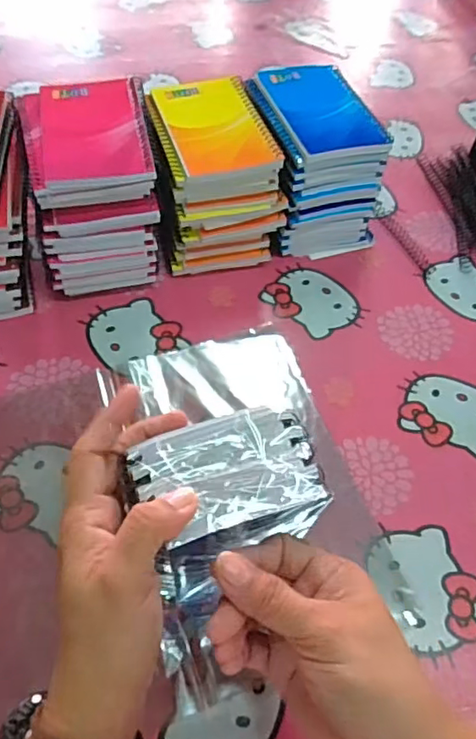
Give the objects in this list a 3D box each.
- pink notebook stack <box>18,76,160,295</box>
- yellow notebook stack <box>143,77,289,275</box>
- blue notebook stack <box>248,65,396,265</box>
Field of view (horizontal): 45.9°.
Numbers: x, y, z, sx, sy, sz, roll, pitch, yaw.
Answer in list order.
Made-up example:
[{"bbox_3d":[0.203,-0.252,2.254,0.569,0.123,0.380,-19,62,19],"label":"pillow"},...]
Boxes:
[{"bbox_3d":[-0.123,-0.155,0.494,0.095,0.123,0.132,-8,56,-9],"label":"pink notebook stack"},{"bbox_3d":[-0.023,-0.178,0.525,0.104,0.115,0.134,-11,56,-11],"label":"yellow notebook stack"},{"bbox_3d":[0.072,-0.201,0.547,0.103,0.112,0.139,-10,56,-11],"label":"blue notebook stack"}]

